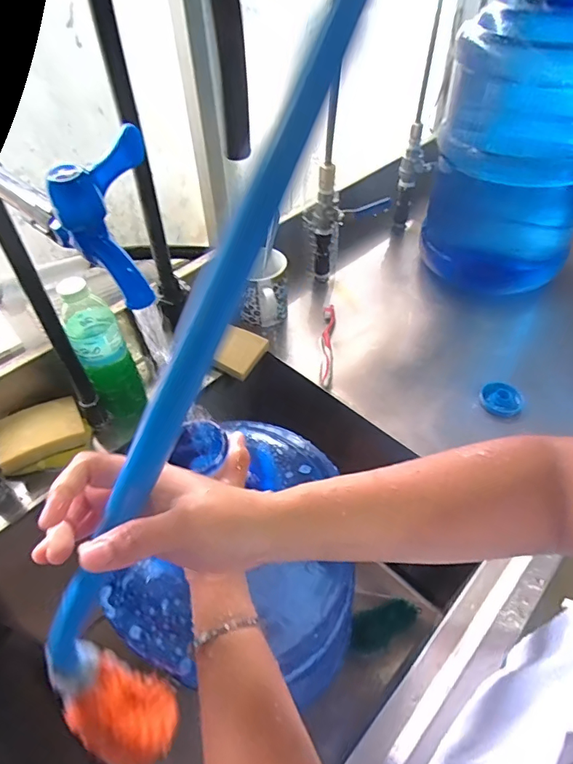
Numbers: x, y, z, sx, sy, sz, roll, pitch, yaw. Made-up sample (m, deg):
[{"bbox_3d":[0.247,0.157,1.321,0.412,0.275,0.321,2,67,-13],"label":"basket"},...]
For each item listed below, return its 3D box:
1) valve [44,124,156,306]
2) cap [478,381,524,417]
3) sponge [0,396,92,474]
[{"bbox_3d":[-0.110,-0.098,0.289,0.052,0.084,0.057,-6,47,-2],"label":"valve"},{"bbox_3d":[0.303,0.024,0.655,0.056,0.017,0.055,-1,47,2],"label":"cap"},{"bbox_3d":[-0.318,0.063,0.600,0.103,0.034,0.073,-26,51,-20],"label":"sponge"}]

